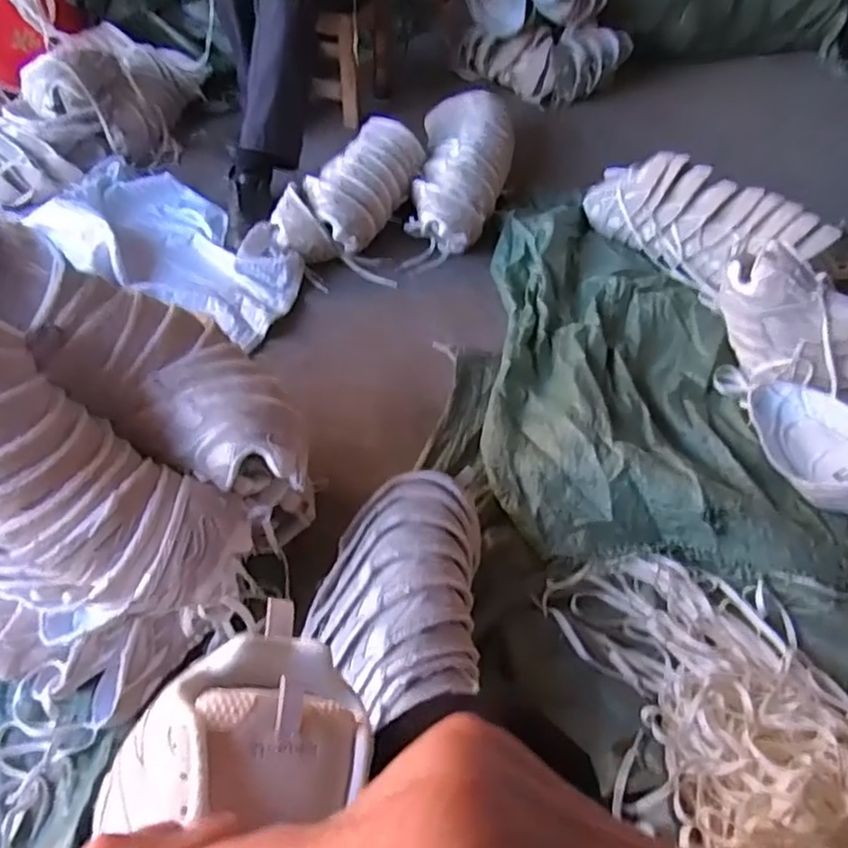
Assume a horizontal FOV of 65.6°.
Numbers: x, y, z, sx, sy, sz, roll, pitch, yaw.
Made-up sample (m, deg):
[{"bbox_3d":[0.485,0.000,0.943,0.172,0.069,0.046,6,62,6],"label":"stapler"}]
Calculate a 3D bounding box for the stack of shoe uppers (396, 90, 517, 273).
[{"bbox_3d":[0.090,-0.574,1.464,0.211,0.133,0.582,5,49,2],"label":"stack of shoe uppers"}]

